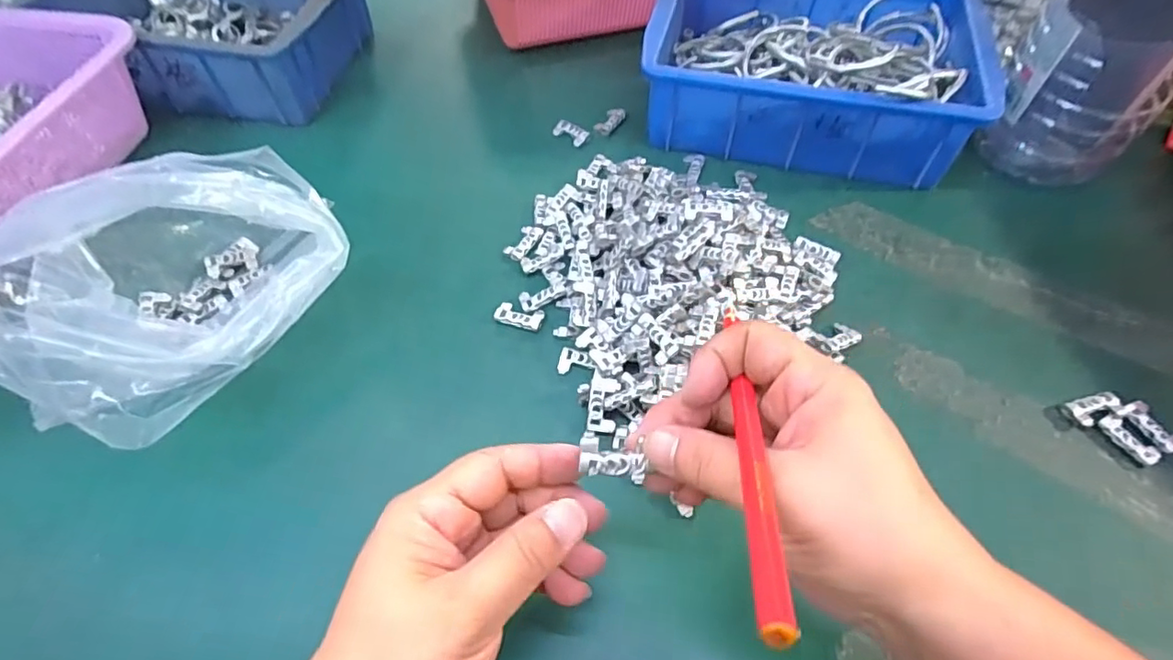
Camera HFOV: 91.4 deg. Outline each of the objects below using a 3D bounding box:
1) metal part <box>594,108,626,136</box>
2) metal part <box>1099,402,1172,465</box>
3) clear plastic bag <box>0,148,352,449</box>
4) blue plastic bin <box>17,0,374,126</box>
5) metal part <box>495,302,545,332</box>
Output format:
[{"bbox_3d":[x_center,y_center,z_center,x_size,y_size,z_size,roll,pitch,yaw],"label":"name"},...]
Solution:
[{"bbox_3d":[0.021,-0.175,0.478,0.016,0.008,0.031,33,62,20],"label":"metal part"},{"bbox_3d":[0.306,0.057,0.316,0.030,0.006,0.030,-21,58,-13],"label":"metal part"},{"bbox_3d":[-0.238,-0.027,0.326,0.145,0.103,0.161,28,61,18],"label":"clear plastic bag"},{"bbox_3d":[-0.330,-0.270,0.509,0.238,0.078,0.175,6,56,5],"label":"blue plastic bin"},{"bbox_3d":[-0.043,-0.009,0.367,0.030,0.005,0.016,14,57,10],"label":"metal part"}]

